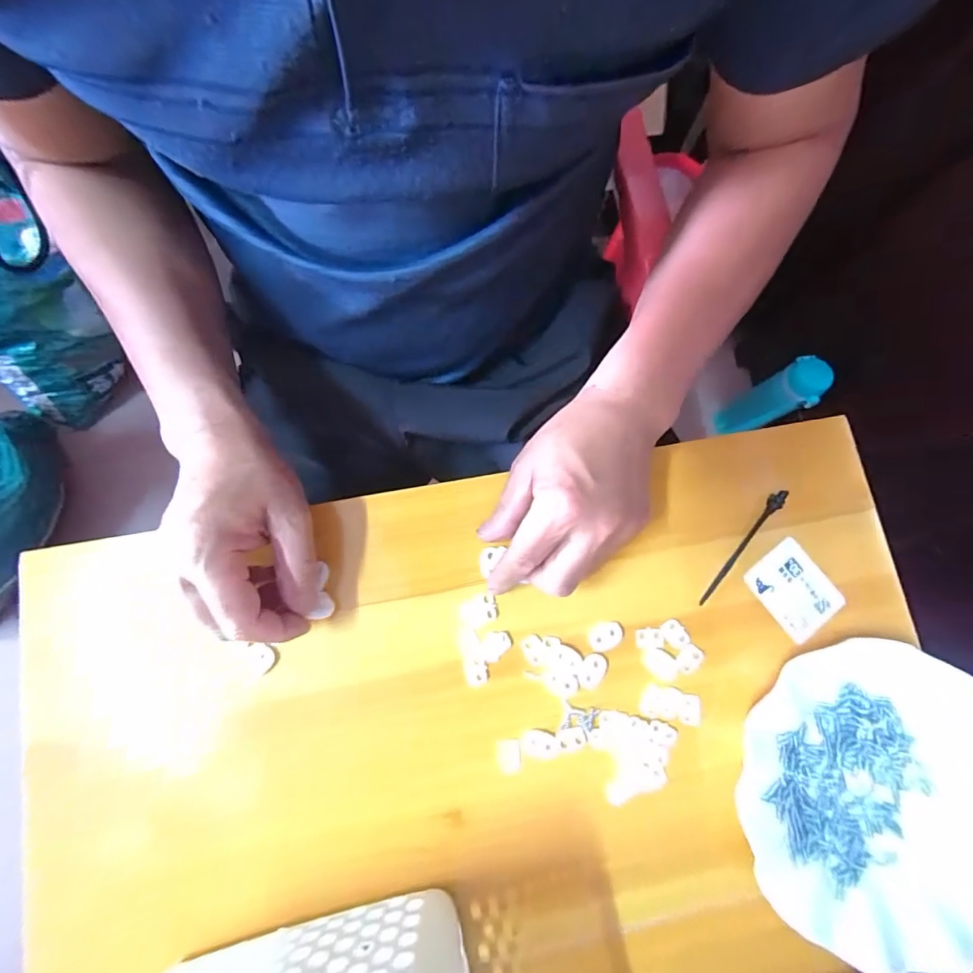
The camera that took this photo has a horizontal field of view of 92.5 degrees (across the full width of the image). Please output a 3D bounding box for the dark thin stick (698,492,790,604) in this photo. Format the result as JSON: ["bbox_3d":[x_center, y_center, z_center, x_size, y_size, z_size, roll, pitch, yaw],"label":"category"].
[{"bbox_3d":[0.185,0.044,0.333,0.010,0.010,0.102,38,81,4],"label":"dark thin stick"}]

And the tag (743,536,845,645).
[{"bbox_3d":[0.223,0.074,0.338,0.050,0.004,0.060,-37,82,-7],"label":"tag"}]

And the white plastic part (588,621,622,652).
[{"bbox_3d":[0.081,0.103,0.317,0.023,0.004,0.017,-22,82,-6],"label":"white plastic part"}]

